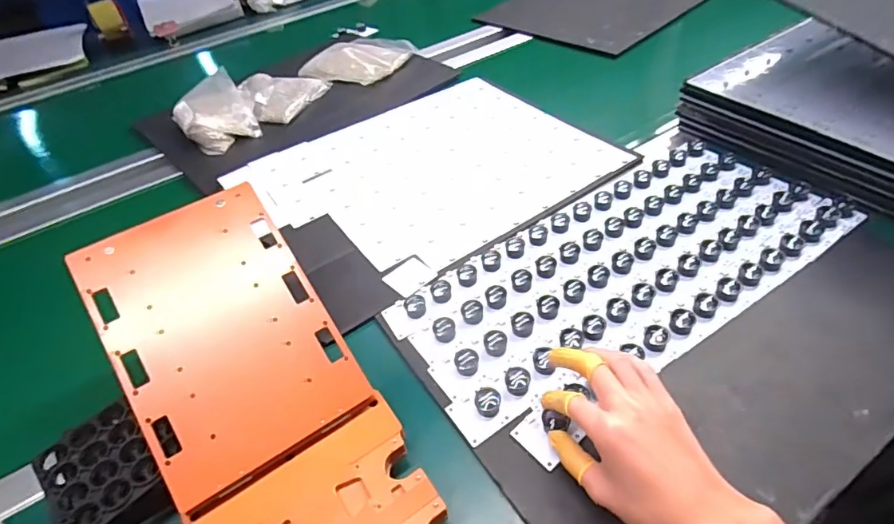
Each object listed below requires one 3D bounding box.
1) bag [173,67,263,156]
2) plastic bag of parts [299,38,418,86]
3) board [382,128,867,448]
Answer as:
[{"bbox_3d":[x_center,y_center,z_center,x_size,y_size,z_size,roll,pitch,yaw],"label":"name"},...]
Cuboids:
[{"bbox_3d":[-0.389,-0.250,0.844,0.119,0.050,0.172,-30,49,-21],"label":"bag"},{"bbox_3d":[-0.160,-0.387,0.963,0.160,0.035,0.194,29,56,31],"label":"plastic bag of parts"},{"bbox_3d":[0.190,-0.005,0.544,0.488,0.021,0.227,-28,49,-20],"label":"board"}]

